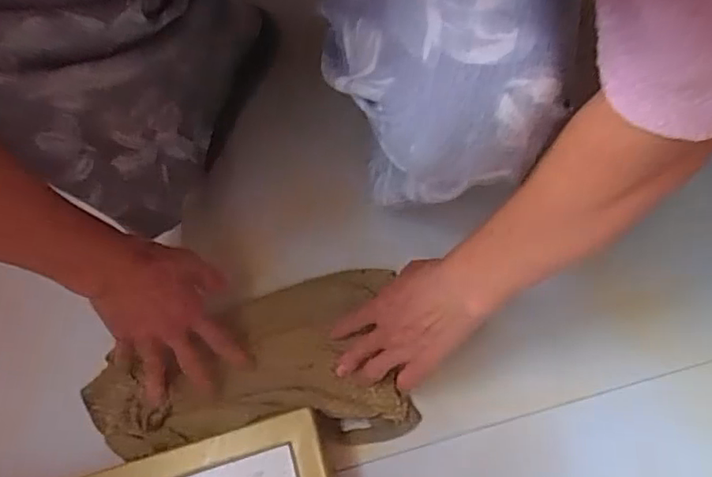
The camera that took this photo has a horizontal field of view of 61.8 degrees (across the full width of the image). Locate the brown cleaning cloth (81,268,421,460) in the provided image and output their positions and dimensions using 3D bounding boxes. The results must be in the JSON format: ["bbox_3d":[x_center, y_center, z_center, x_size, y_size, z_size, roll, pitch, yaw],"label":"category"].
[{"bbox_3d":[-0.100,0.114,0.561,0.282,0.039,0.158,-6,64,0],"label":"brown cleaning cloth"}]

